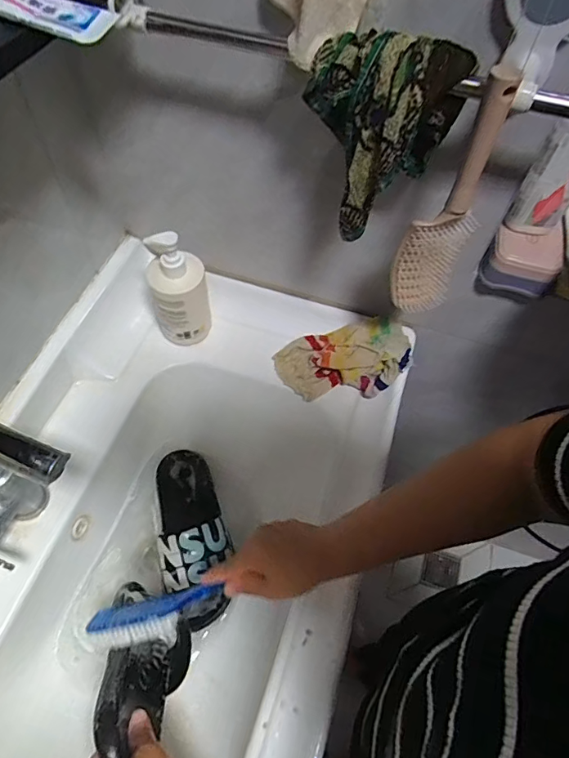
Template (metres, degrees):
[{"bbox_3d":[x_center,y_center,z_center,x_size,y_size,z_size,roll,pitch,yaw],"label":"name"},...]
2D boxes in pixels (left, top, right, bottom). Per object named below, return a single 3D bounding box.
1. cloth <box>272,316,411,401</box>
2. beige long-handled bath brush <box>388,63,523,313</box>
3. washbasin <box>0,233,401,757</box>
[{"bbox_3d":[0.084,-0.026,0.677,0.185,0.069,0.102,-6,59,-7],"label":"cloth"},{"bbox_3d":[0.159,-0.164,0.453,0.064,0.242,0.041,22,60,10],"label":"beige long-handled bath brush"},{"bbox_3d":[-0.155,0.220,0.595,0.472,0.184,0.799,17,59,7],"label":"washbasin"}]

